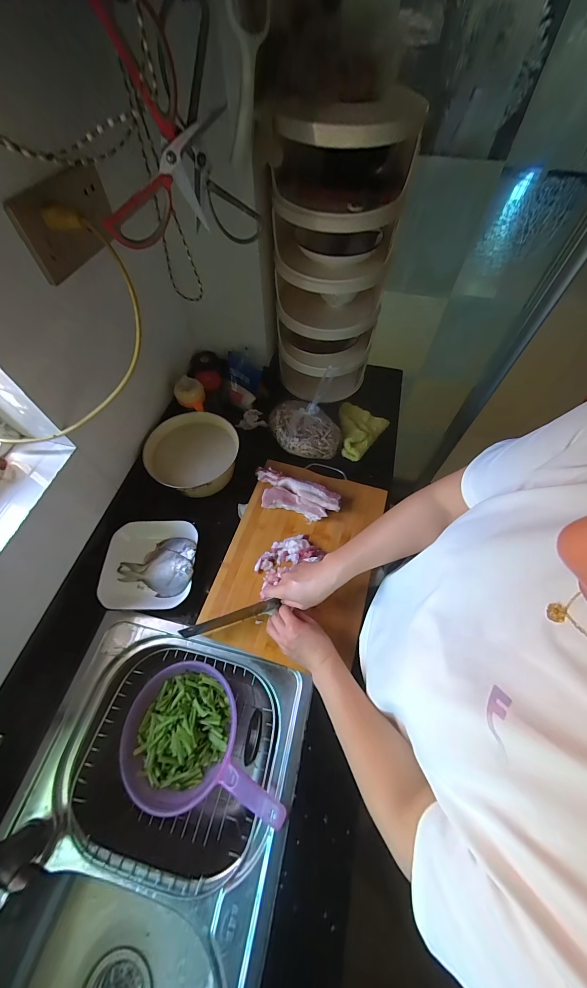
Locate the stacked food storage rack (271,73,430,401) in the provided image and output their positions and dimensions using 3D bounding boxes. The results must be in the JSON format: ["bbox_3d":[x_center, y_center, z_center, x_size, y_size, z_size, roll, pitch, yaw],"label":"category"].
[{"bbox_3d":[0.087,-0.502,0.710,0.238,0.467,0.238,7,60,3],"label":"stacked food storage rack"}]

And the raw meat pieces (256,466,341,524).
[{"bbox_3d":[-0.001,0.005,0.699,0.194,0.033,0.080,21,62,11],"label":"raw meat pieces"}]

